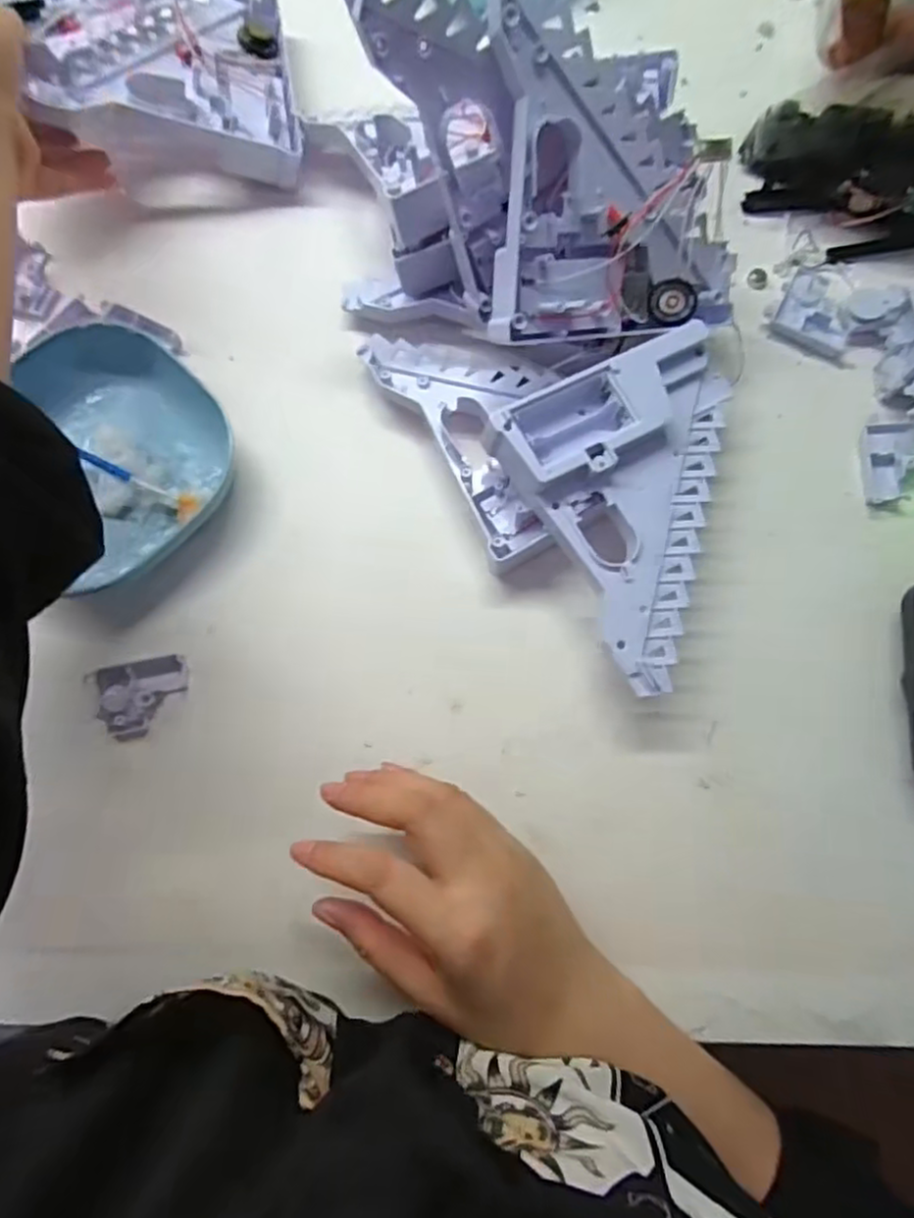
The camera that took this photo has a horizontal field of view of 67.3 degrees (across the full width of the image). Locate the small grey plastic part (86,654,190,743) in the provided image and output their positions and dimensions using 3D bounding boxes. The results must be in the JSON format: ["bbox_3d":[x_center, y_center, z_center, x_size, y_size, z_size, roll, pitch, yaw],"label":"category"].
[{"bbox_3d":[-0.164,0.047,0.359,0.045,0.016,0.037,-13,78,-2],"label":"small grey plastic part"}]

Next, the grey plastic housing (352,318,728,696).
[{"bbox_3d":[0.033,-0.075,0.365,0.201,0.054,0.195,15,78,4],"label":"grey plastic housing"}]

